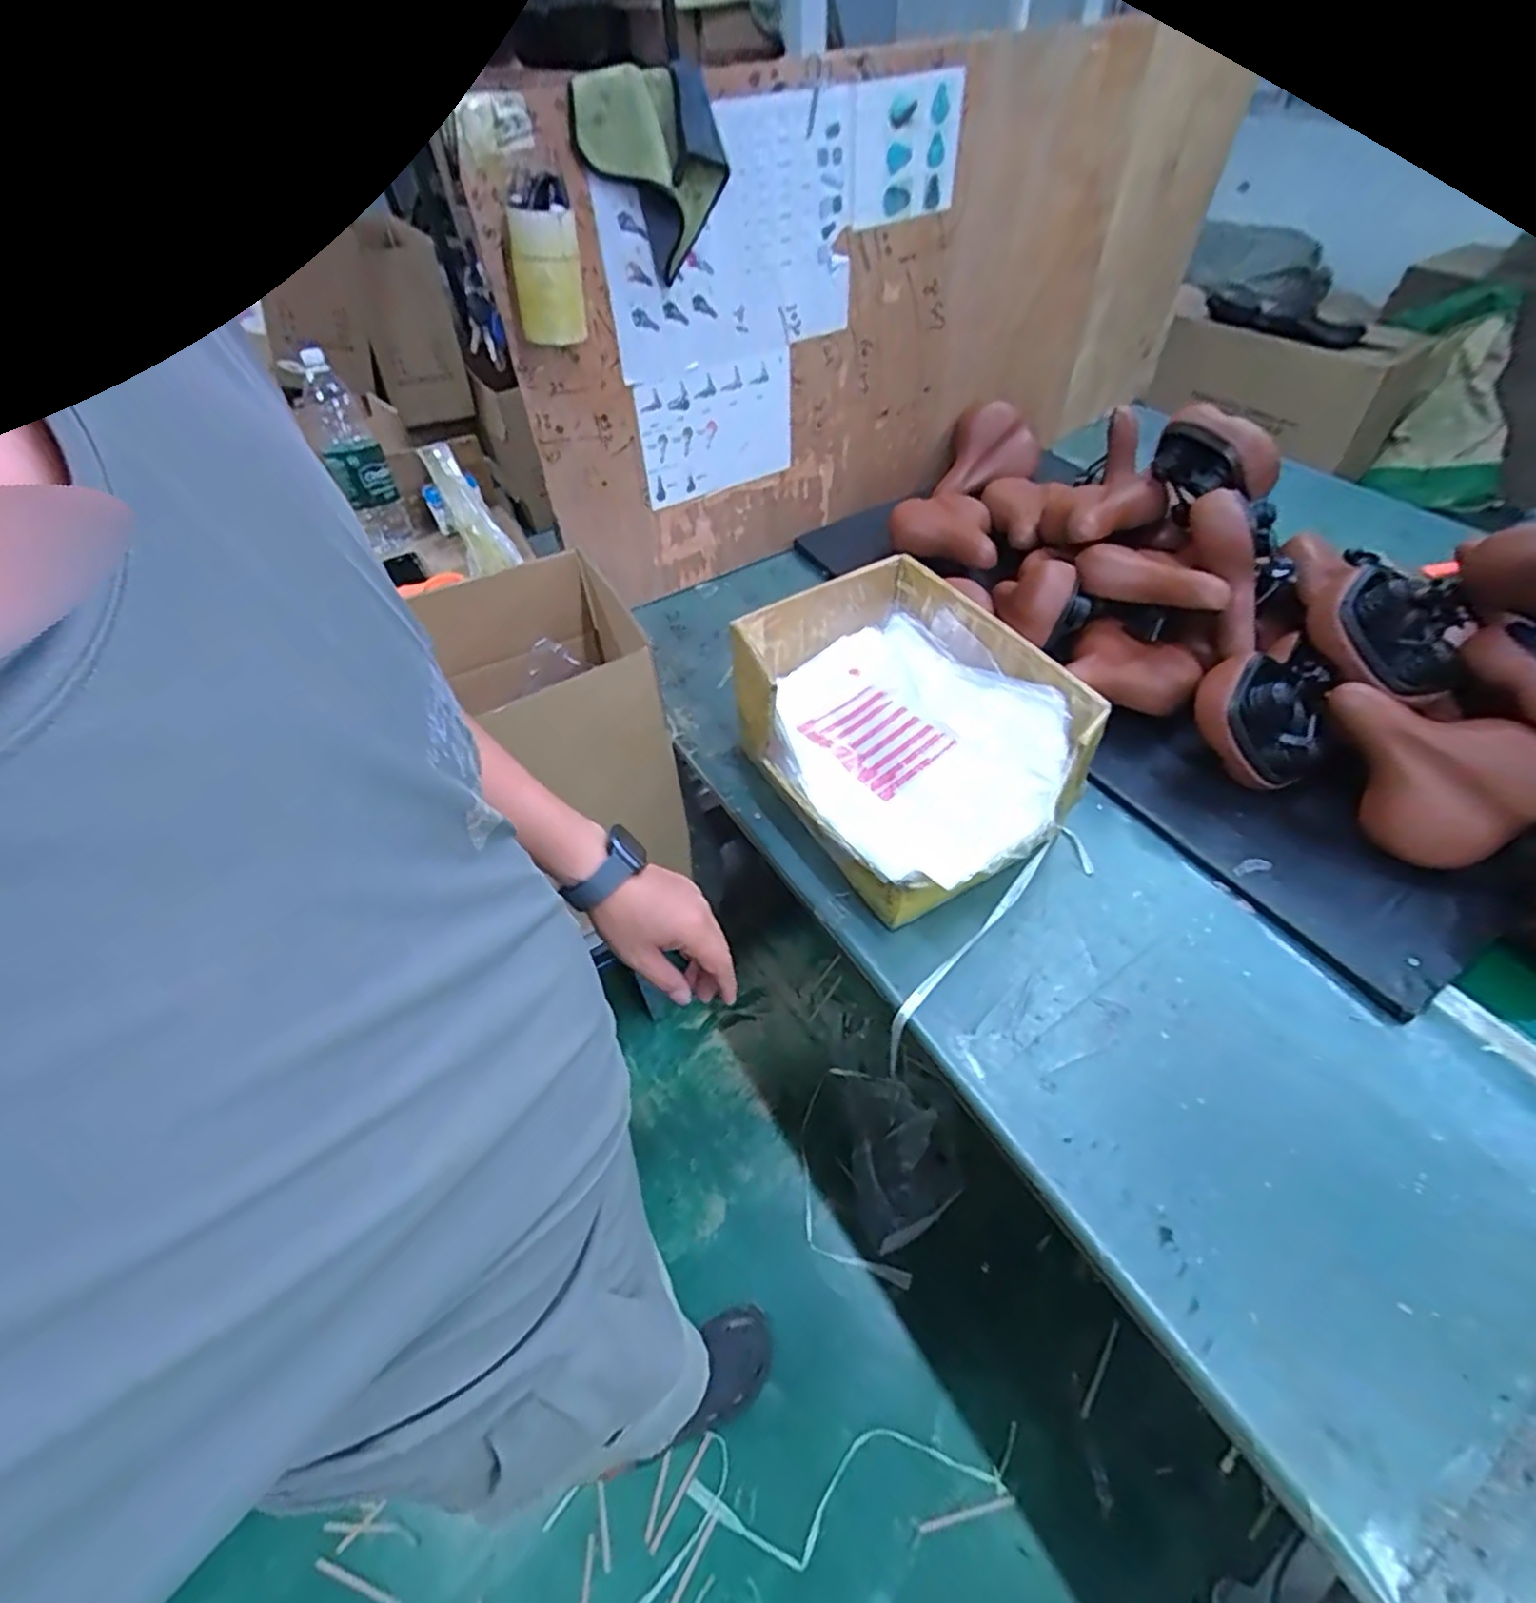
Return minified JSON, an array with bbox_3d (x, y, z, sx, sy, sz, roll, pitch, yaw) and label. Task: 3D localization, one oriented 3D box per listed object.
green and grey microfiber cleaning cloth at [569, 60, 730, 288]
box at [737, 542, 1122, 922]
[{"bbox_3d":[-0.138,-0.842,0.914,0.169,0.208,0.051,-48,52,9],"label":"green and grey microfiber cleaning cloth"},{"bbox_3d":[0.167,-0.098,0.916,0.312,0.181,0.433,-25,52,-17],"label":"box"}]

